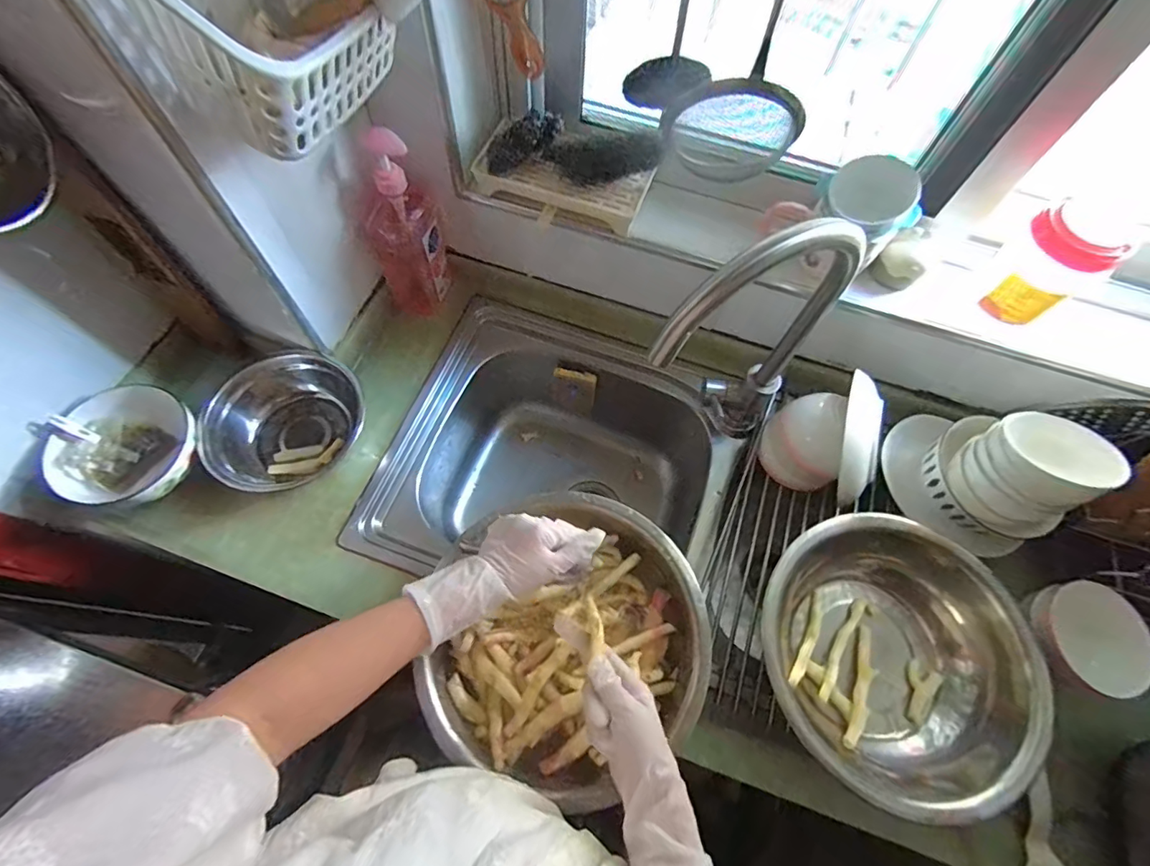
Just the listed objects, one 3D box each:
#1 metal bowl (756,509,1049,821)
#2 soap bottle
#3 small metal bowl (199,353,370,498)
[{"bbox_3d":[0.346,0.239,0.559,0.247,0.107,0.278,-41,73,-19],"label":"metal bowl"},{"bbox_3d":[-0.229,-0.267,0.672,0.092,0.272,0.084,-18,67,-10],"label":"soap bottle"},{"bbox_3d":[-0.378,-0.015,0.661,0.195,0.070,0.154,-28,69,-14],"label":"small metal bowl"}]

